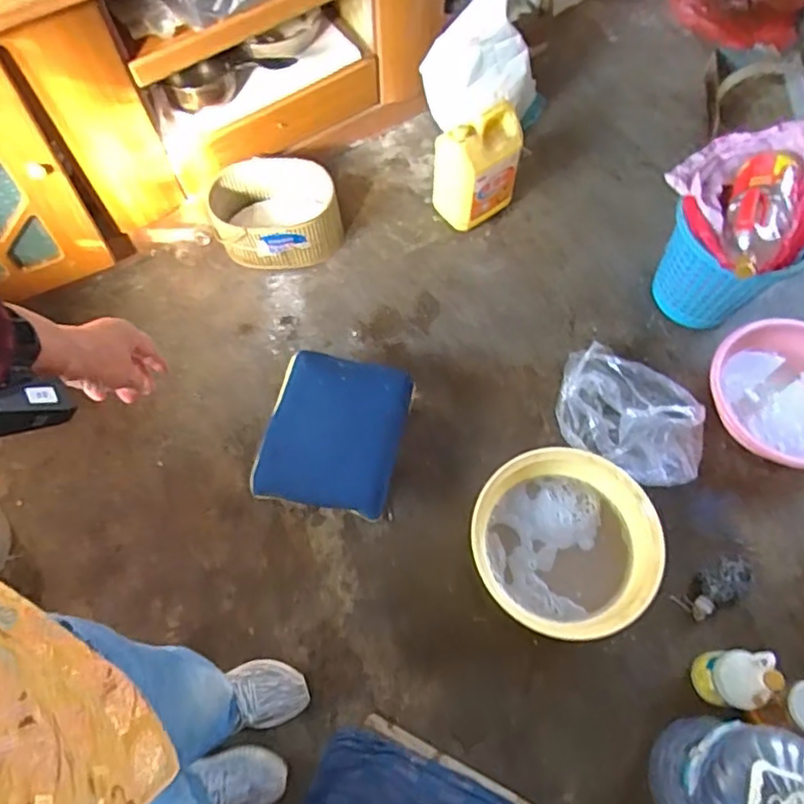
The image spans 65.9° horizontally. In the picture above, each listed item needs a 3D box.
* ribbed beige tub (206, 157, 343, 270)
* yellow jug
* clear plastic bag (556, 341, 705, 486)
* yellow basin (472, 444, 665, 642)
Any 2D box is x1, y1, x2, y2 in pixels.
[{"bbox_3d":[-0.299,-0.444,1.476,0.285,0.138,0.209,-16,67,-4],"label":"ribbed beige tub"},{"bbox_3d":[0.170,-0.542,1.440,0.191,0.260,0.128,-32,70,-12],"label":"yellow jug"},{"bbox_3d":[0.465,0.037,1.270,0.314,0.082,0.225,25,70,13],"label":"clear plastic bag"},{"bbox_3d":[0.292,0.260,1.147,0.306,0.151,0.325,-1,67,2],"label":"yellow basin"}]

